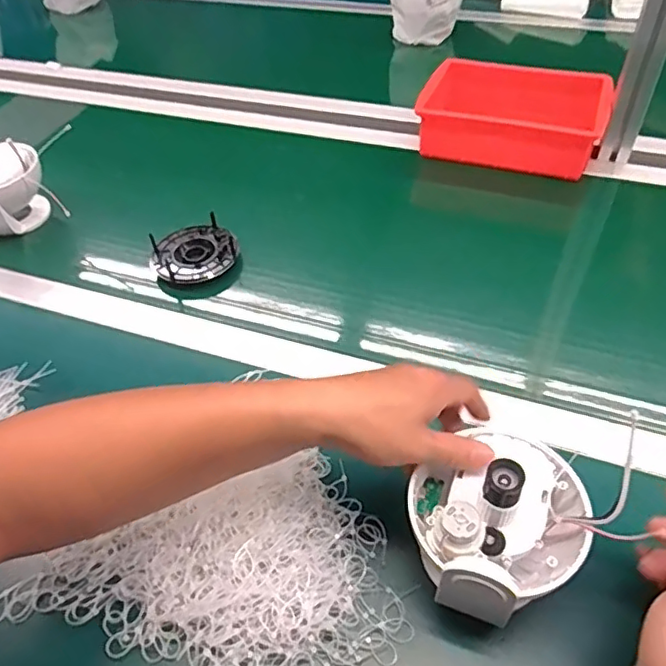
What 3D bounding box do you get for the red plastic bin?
[{"bbox_3d":[0.252,-0.305,0.808,0.243,0.071,0.168,13,50,14],"label":"red plastic bin"}]

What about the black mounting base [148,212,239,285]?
[{"bbox_3d":[-0.166,-0.096,0.679,0.099,0.023,0.092,-18,50,-13],"label":"black mounting base"}]

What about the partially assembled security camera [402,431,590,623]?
[{"bbox_3d":[0.110,0.121,0.383,0.119,0.082,0.106,-32,55,-20],"label":"partially assembled security camera"}]

